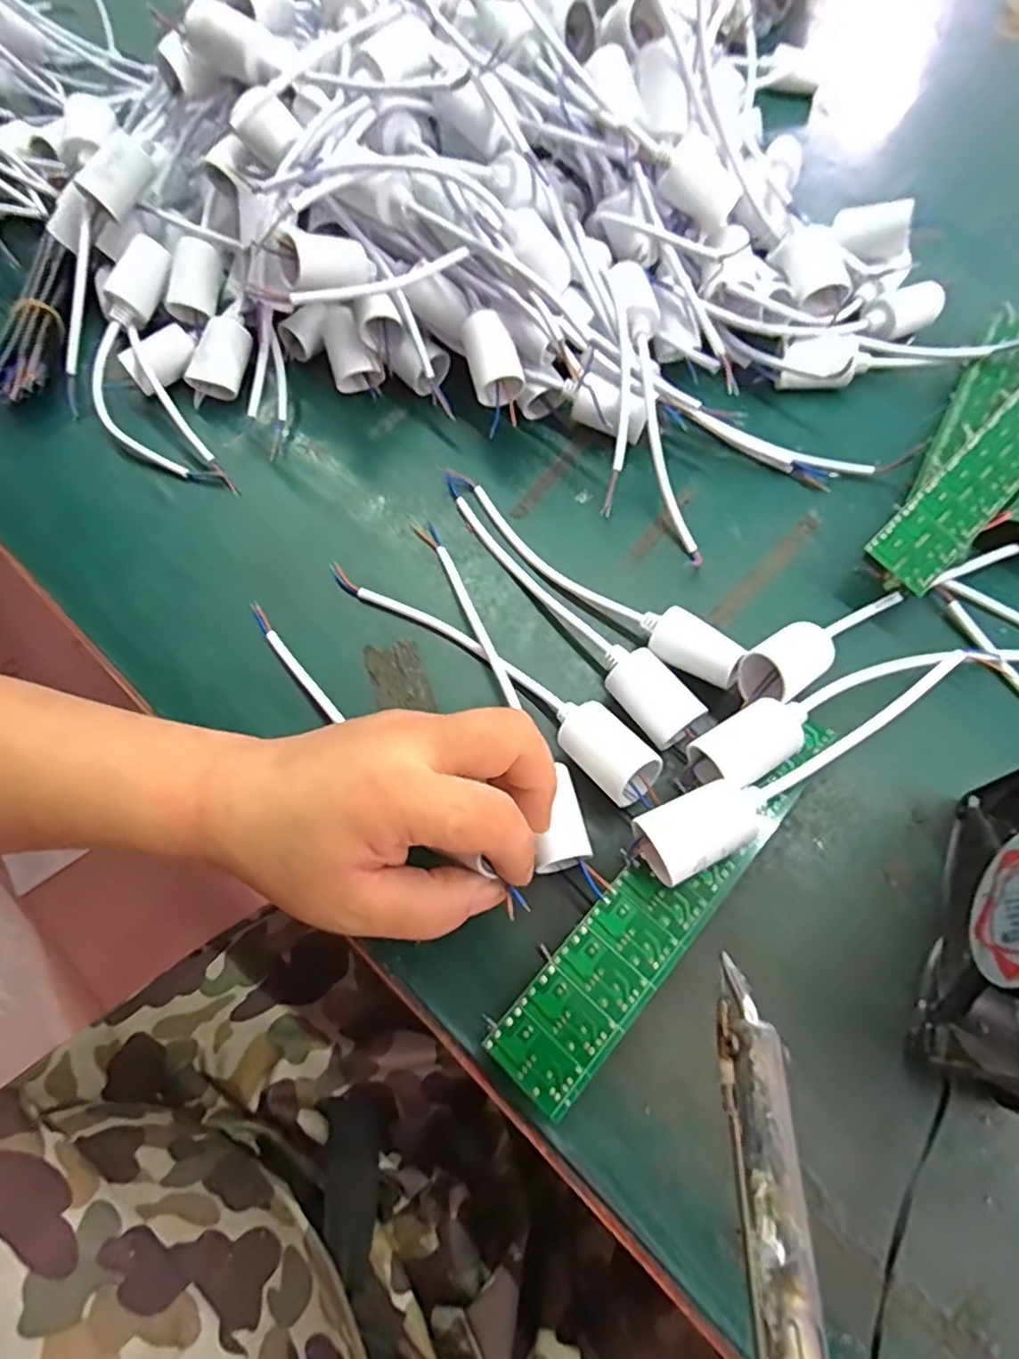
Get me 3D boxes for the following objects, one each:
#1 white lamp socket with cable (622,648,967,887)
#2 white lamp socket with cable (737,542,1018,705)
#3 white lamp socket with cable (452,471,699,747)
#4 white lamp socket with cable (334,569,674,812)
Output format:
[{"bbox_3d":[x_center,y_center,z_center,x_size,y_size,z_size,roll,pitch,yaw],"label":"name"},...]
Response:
[{"bbox_3d":[0.135,0.036,0.292,0.180,0.029,0.029,-26,67,-10],"label":"white lamp socket with cable"},{"bbox_3d":[0.186,-0.037,0.333,0.182,0.037,0.029,-31,68,-12],"label":"white lamp socket with cable"},{"bbox_3d":[0.025,-0.047,0.350,0.027,0.028,0.202,-32,68,-13],"label":"white lamp socket with cable"},{"bbox_3d":[-0.012,-0.009,0.328,0.206,0.034,0.028,40,72,17],"label":"white lamp socket with cable"}]

